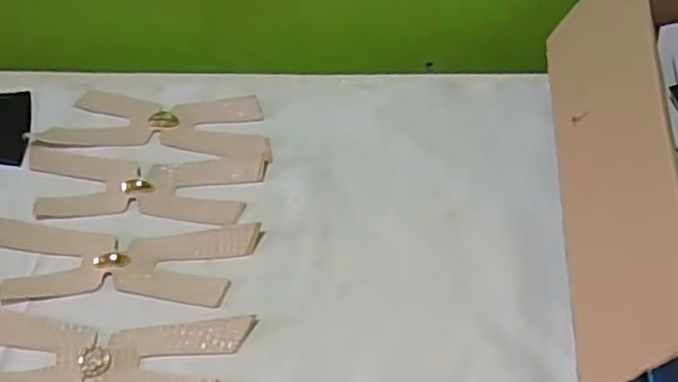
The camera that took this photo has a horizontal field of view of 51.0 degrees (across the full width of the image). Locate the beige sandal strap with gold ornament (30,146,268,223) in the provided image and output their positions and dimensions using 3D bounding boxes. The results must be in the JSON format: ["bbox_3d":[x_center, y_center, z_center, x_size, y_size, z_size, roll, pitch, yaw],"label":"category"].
[{"bbox_3d":[-0.186,-0.004,0.662,0.226,0.009,0.075,4,54,6],"label":"beige sandal strap with gold ornament"}]

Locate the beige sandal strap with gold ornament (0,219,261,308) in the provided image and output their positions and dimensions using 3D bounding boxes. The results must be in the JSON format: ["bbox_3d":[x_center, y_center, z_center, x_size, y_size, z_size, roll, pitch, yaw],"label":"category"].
[{"bbox_3d":[-0.189,0.060,0.611,0.230,0.007,0.076,1,54,4],"label":"beige sandal strap with gold ornament"}]

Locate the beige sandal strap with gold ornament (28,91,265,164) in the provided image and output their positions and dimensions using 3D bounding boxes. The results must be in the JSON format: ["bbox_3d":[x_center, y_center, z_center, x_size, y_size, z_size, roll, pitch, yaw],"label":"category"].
[{"bbox_3d":[-0.180,-0.068,0.711,0.232,0.008,0.074,5,54,7],"label":"beige sandal strap with gold ornament"}]

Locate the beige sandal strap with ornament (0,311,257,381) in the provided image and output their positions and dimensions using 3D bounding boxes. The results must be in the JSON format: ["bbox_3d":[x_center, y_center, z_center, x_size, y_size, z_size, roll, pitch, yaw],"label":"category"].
[{"bbox_3d":[-0.189,0.132,0.558,0.230,0.005,0.076,1,54,5],"label":"beige sandal strap with ornament"}]

